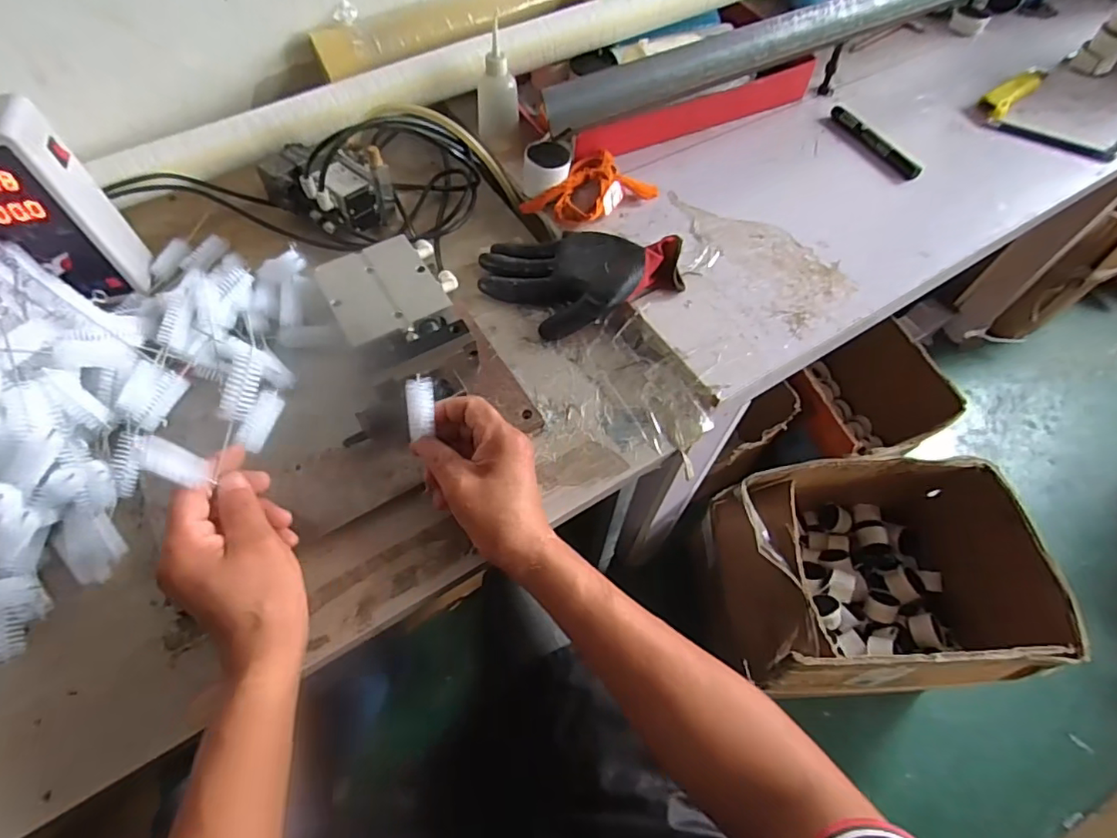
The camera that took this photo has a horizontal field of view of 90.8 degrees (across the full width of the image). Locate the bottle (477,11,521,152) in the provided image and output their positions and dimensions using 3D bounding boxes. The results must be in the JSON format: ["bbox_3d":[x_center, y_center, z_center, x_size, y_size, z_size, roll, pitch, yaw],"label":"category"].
[{"bbox_3d":[-0.069,-0.366,0.614,0.046,0.120,0.036,-5,60,-5],"label":"bottle"}]

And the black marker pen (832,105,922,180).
[{"bbox_3d":[0.391,-0.346,0.685,0.013,0.017,0.138,-27,64,-16],"label":"black marker pen"}]

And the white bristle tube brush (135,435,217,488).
[{"bbox_3d":[-0.237,0.027,0.343,0.014,0.059,0.018,-38,67,-6],"label":"white bristle tube brush"}]

